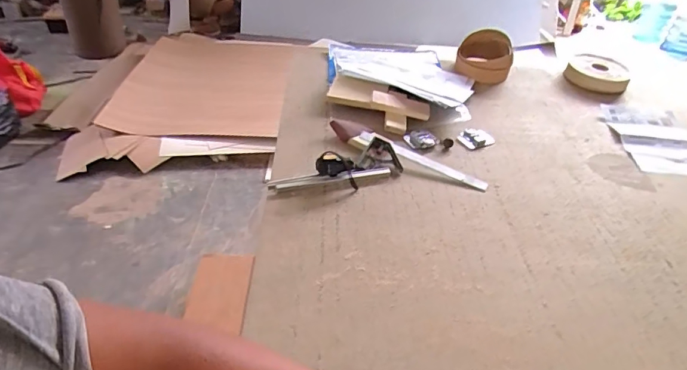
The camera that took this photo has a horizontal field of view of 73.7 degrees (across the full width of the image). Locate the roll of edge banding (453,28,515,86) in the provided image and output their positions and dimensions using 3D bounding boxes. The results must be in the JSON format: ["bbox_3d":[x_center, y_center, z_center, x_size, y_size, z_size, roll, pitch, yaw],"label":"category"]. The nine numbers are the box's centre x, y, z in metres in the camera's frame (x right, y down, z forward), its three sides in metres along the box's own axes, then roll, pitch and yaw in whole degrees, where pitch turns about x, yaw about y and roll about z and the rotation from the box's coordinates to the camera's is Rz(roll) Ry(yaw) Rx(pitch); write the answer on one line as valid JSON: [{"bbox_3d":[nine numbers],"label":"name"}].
[{"bbox_3d":[0.446,-0.414,1.445,0.159,0.092,0.177,14,39,10],"label":"roll of edge banding"}]

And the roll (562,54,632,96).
[{"bbox_3d":[0.806,-0.351,1.455,0.183,0.059,0.183,25,42,23],"label":"roll"}]

